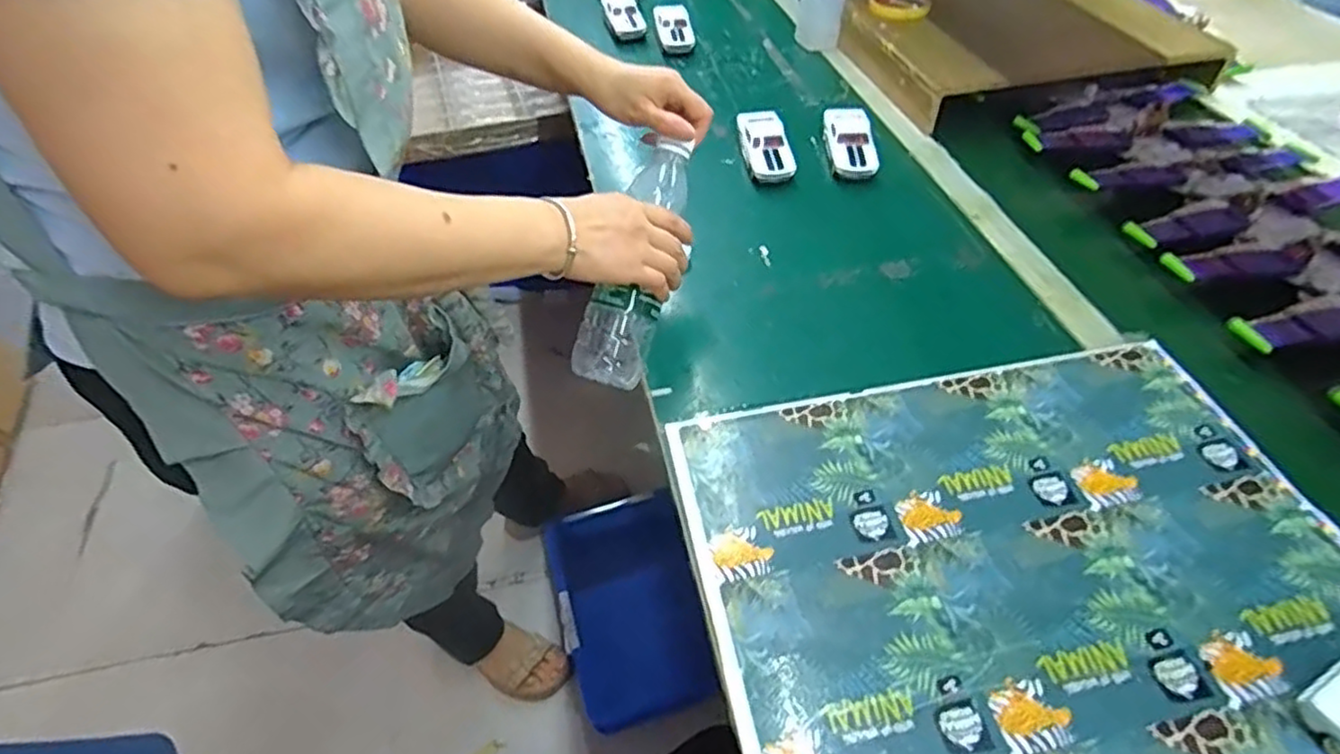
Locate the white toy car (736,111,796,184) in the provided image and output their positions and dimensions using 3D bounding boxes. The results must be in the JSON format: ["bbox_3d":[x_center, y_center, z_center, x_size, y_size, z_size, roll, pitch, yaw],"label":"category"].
[{"bbox_3d":[0.114,-0.274,0.812,0.052,0.037,0.120,-7,50,-4],"label":"white toy car"}]

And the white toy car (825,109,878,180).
[{"bbox_3d":[0.219,-0.281,0.824,0.056,0.039,0.111,-1,50,2],"label":"white toy car"}]

